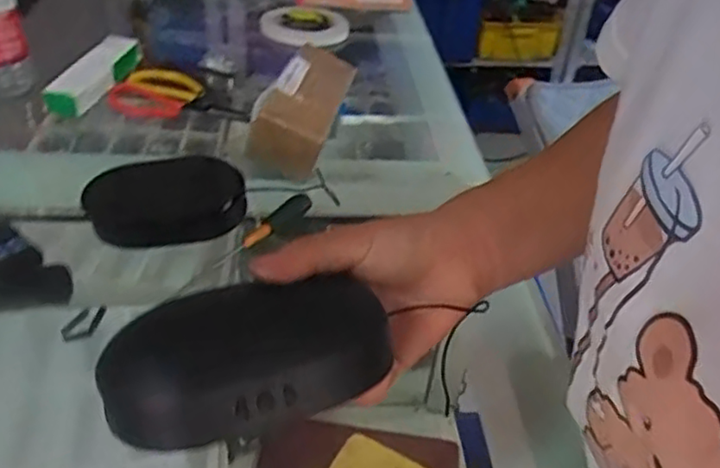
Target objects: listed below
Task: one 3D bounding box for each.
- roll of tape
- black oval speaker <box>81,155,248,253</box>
[{"bbox_3d":[-0.077,-0.287,0.904,0.117,0.024,0.115,3,38,-2],"label":"roll of tape"},{"bbox_3d":[-0.146,-0.025,0.505,0.119,0.042,0.066,-7,39,-15],"label":"black oval speaker"}]

